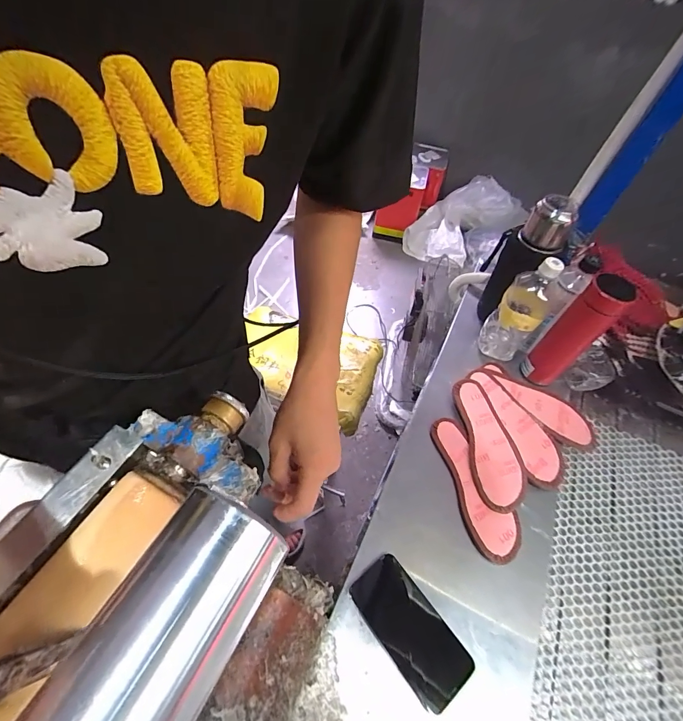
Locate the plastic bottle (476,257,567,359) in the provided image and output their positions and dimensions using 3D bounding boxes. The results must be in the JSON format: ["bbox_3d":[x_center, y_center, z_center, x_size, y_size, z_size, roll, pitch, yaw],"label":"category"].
[{"bbox_3d":[0.305,-0.083,0.638,0.071,0.198,0.068,31,57,16],"label":"plastic bottle"}]

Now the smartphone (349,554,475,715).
[{"bbox_3d":[0.084,0.331,0.453,0.072,0.014,0.155,-31,63,-24],"label":"smartphone"}]

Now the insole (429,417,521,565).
[{"bbox_3d":[0.201,0.187,0.556,0.071,0.015,0.212,-10,56,-12],"label":"insole"}]

